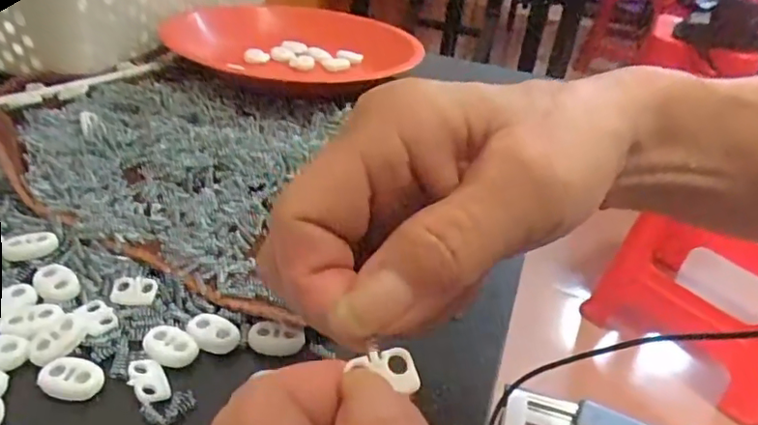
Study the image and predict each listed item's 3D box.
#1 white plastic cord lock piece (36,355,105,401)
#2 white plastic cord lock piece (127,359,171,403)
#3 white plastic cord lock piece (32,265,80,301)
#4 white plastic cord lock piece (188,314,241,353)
[{"bbox_3d":[-0.113,0.059,0.210,0.022,0.004,0.014,7,35,1],"label":"white plastic cord lock piece"},{"bbox_3d":[-0.085,0.062,0.213,0.013,0.004,0.019,-16,41,-29],"label":"white plastic cord lock piece"},{"bbox_3d":[-0.140,0.030,0.250,0.024,0.004,0.014,30,42,30],"label":"white plastic cord lock piece"},{"bbox_3d":[-0.068,0.047,0.233,0.025,0.004,0.015,21,38,20],"label":"white plastic cord lock piece"}]

